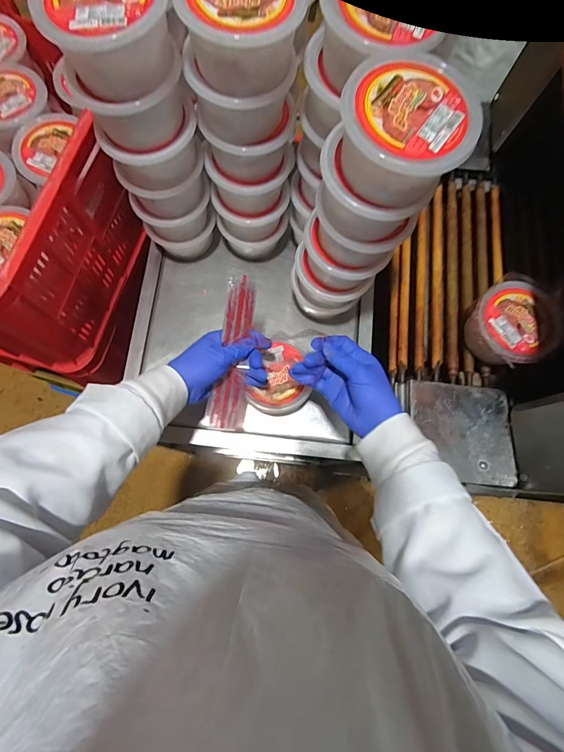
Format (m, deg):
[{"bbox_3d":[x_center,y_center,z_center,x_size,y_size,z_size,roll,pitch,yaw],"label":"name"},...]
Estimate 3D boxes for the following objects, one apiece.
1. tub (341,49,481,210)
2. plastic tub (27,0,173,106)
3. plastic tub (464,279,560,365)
[{"bbox_3d":[0.109,-0.214,0.343,0.112,0.065,0.112,16,74,3],"label":"tub"},{"bbox_3d":[-0.160,-0.323,0.358,0.115,0.072,0.111,-28,76,-9],"label":"plastic tub"},{"bbox_3d":[0.327,-0.071,0.557,0.116,0.072,0.136,38,76,9],"label":"plastic tub"}]

